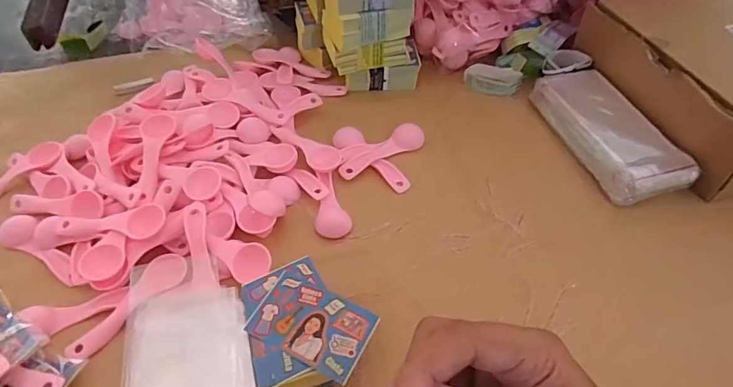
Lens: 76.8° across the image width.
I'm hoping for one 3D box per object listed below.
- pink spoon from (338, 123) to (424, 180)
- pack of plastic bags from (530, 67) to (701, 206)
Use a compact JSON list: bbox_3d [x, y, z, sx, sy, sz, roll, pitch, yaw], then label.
[{"bbox_3d":[0.017,-0.048,0.510,0.106,0.020,0.028,-25,52,-21],"label":"pink spoon"},{"bbox_3d":[0.266,-0.070,0.520,0.084,0.047,0.189,-14,49,-12],"label":"pack of plastic bags"}]

